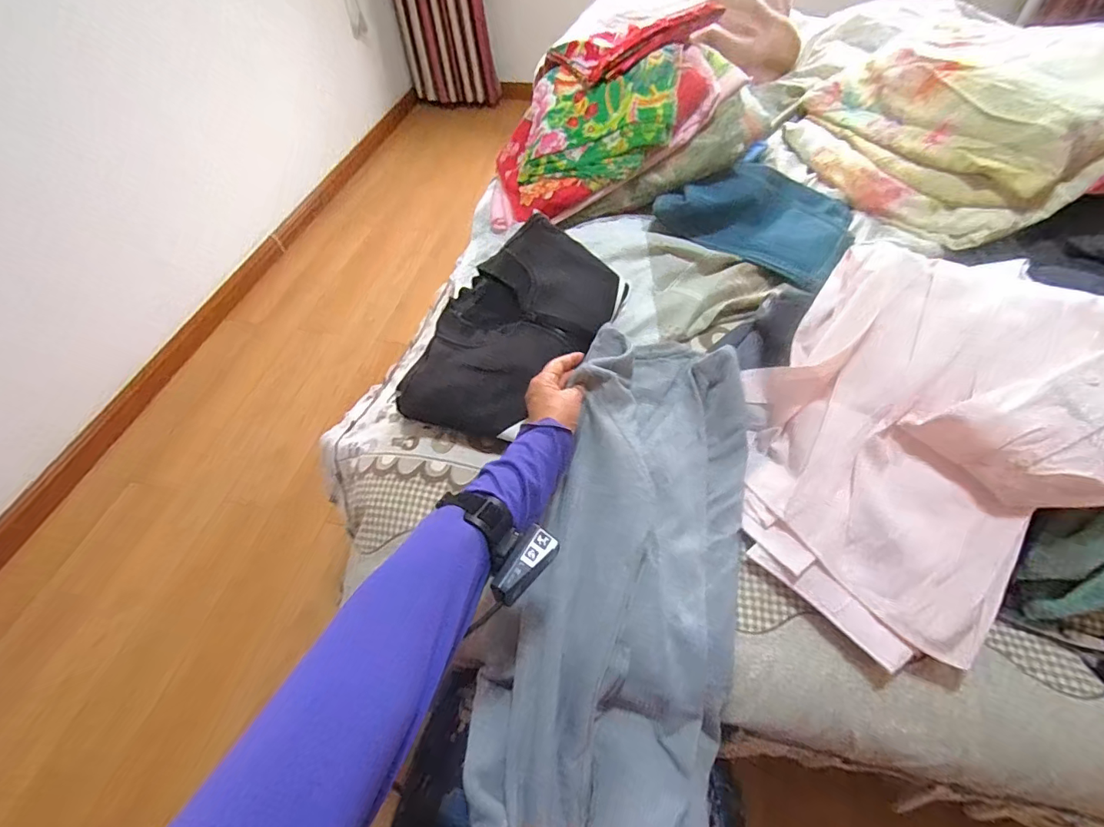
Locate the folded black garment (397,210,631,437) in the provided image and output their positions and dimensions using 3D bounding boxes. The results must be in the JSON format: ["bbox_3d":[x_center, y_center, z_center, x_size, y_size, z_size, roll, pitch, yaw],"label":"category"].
[{"bbox_3d":[-0.048,-0.121,0.691,0.204,0.043,0.365,29,71,11],"label":"folded black garment"}]

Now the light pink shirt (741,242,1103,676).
[{"bbox_3d":[0.370,0.030,0.502,0.335,0.080,0.393,35,96,32],"label":"light pink shirt"}]

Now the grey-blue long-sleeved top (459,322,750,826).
[{"bbox_3d":[0.086,0.164,0.534,0.242,0.074,0.591,12,65,12],"label":"grey-blue long-sleeved top"}]

